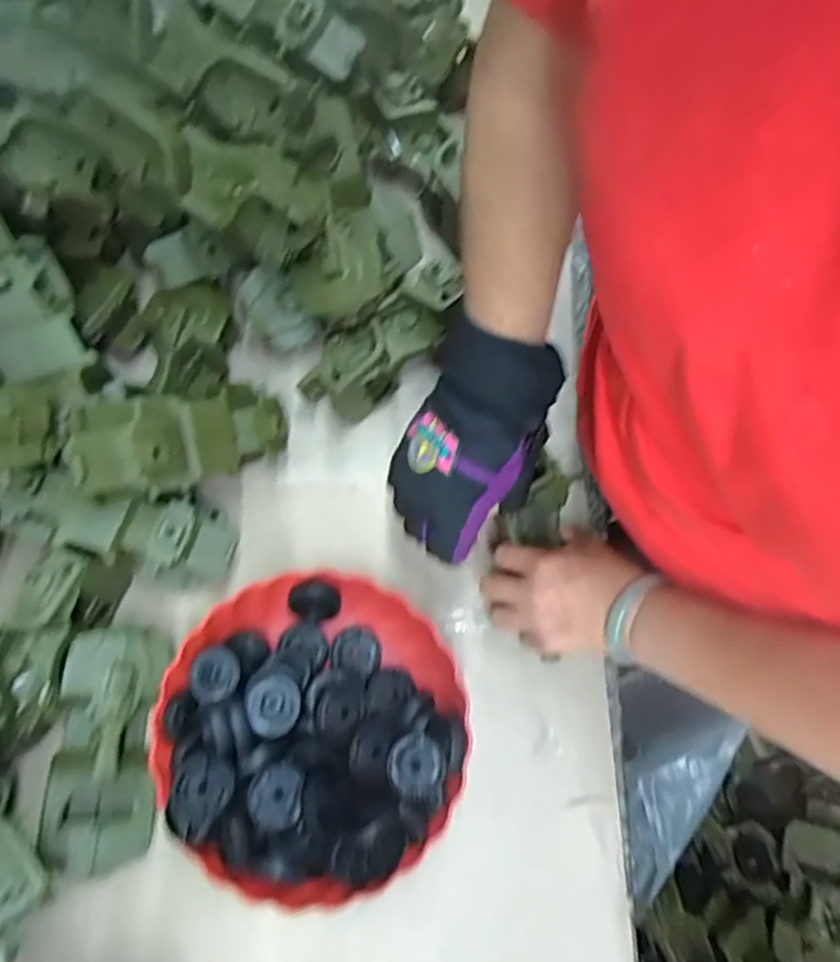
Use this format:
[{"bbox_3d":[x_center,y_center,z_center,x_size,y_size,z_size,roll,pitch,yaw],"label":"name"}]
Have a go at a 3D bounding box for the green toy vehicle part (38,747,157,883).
[{"bbox_3d":[-0.247,0.253,0.502,0.022,0.081,0.086,-24,63,40],"label":"green toy vehicle part"}]

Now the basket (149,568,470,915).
[{"bbox_3d":[-0.084,0.191,0.512,0.229,0.072,0.230,0,75,2],"label":"basket"}]

